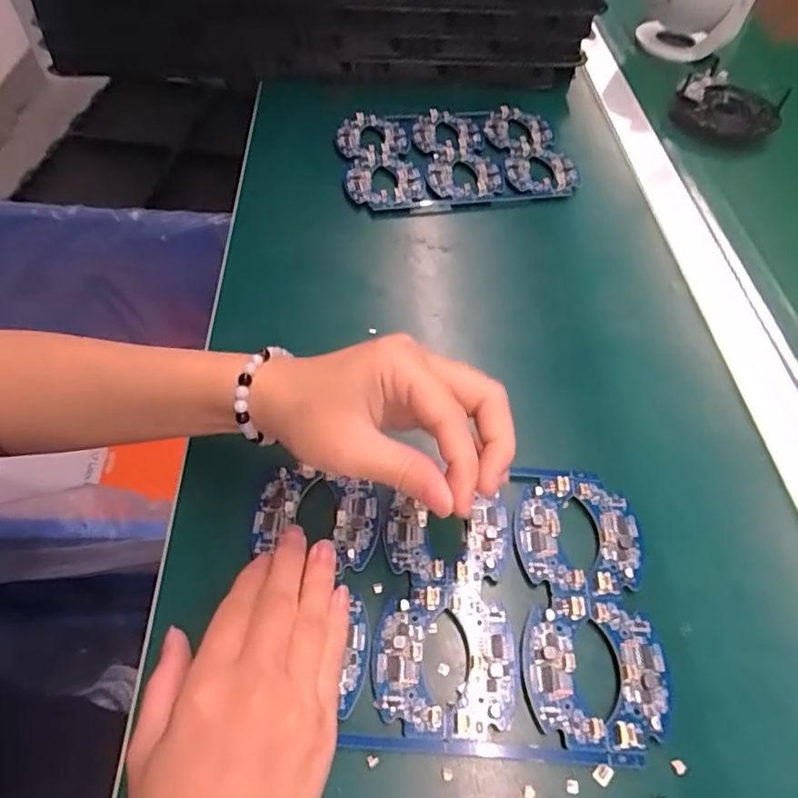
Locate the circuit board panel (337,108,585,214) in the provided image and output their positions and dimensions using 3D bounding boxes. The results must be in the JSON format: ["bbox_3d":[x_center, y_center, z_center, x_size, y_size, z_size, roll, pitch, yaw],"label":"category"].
[{"bbox_3d":[0.049,-0.216,0.488,0.199,0.009,0.131,-7,56,-9],"label":"circuit board panel"}]

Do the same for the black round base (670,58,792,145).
[{"bbox_3d":[0.334,-0.302,0.562,0.097,0.041,0.101,2,55,-3],"label":"black round base"}]

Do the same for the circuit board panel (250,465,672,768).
[{"bbox_3d":[0.025,0.095,0.270,0.197,0.008,0.133,5,55,-1],"label":"circuit board panel"}]

